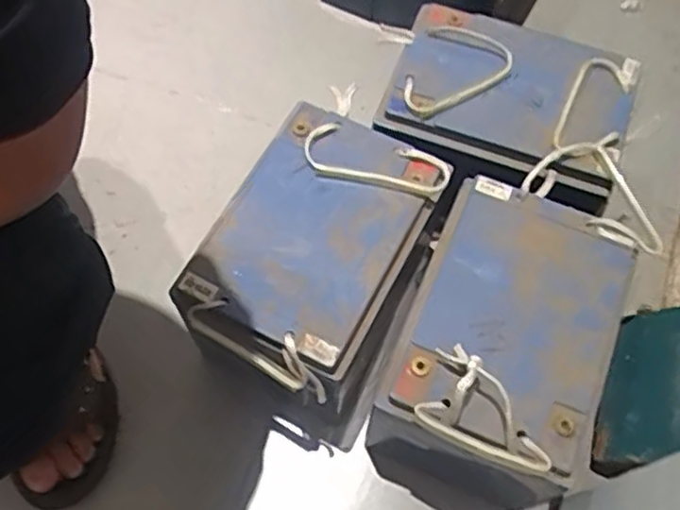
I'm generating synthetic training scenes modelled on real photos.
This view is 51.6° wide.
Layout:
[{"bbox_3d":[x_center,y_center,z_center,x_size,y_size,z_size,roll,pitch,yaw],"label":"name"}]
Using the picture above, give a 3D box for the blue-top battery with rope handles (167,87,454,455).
[{"bbox_3d":[-0.017,0.021,0.659,0.169,0.202,0.256,26,67,12],"label":"blue-top battery with rope handles"}]

